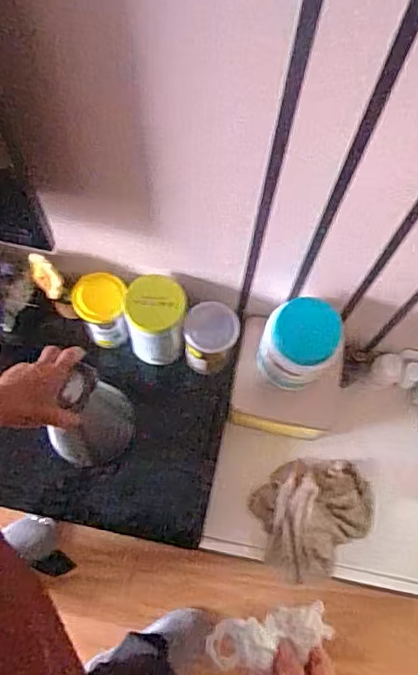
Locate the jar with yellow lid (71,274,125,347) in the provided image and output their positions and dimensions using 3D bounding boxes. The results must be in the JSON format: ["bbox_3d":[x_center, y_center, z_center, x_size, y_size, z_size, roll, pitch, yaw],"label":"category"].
[{"bbox_3d":[-0.181,-0.043,0.979,0.085,0.149,0.081,1,70,-2],"label":"jar with yellow lid"}]

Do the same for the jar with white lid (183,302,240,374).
[{"bbox_3d":[0.003,0.003,0.982,0.089,0.144,0.090,1,70,-2],"label":"jar with white lid"}]

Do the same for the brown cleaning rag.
[{"bbox_3d":[0.182,0.310,0.997,0.232,0.056,0.186,-39,74,-14],"label":"brown cleaning rag"}]

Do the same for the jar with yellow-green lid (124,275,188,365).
[{"bbox_3d":[-0.088,-0.026,0.964,0.088,0.171,0.090,1,70,-2],"label":"jar with yellow-green lid"}]

